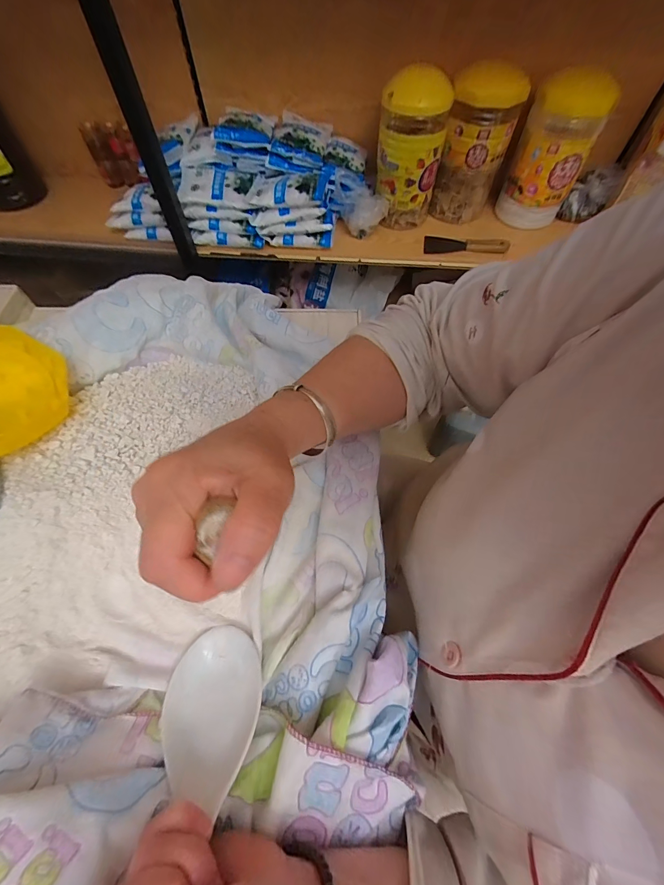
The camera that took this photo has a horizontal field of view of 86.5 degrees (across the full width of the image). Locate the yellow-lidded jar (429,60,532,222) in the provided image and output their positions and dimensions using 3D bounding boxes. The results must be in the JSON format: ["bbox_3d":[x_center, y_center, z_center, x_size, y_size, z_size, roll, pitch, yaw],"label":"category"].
[{"bbox_3d":[0.291,-0.594,0.727,0.122,0.274,0.109,20,63,9],"label":"yellow-lidded jar"}]

